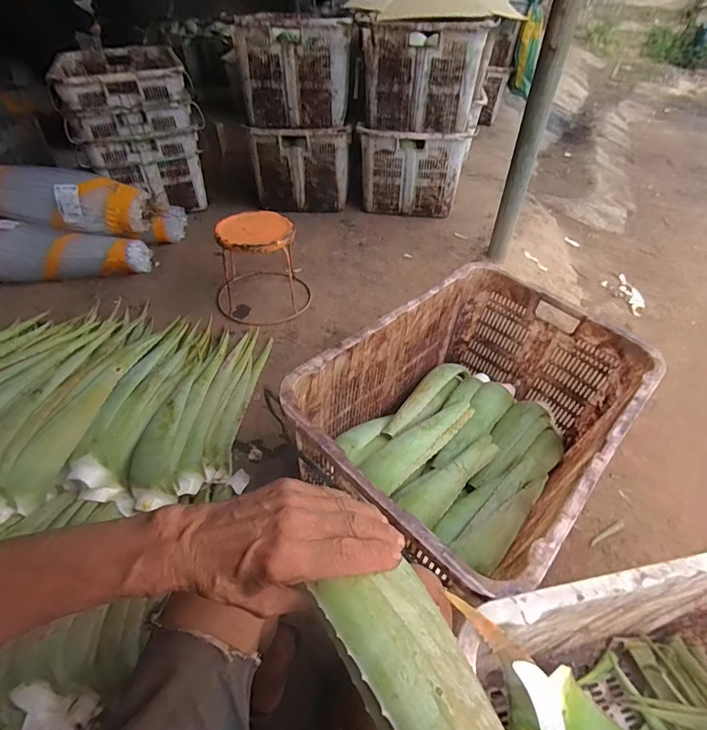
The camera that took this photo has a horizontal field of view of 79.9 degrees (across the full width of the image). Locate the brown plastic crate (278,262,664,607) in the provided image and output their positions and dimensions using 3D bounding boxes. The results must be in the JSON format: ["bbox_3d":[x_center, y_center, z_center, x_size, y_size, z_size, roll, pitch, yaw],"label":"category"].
[{"bbox_3d":[0.249,0.110,0.865,0.462,0.378,0.642,34,57,29],"label":"brown plastic crate"}]

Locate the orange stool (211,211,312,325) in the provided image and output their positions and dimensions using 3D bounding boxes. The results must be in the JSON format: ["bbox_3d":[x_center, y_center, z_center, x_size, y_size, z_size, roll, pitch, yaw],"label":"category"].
[{"bbox_3d":[-0.298,-0.314,1.304,0.290,0.261,0.284,-13,48,-9],"label":"orange stool"}]

